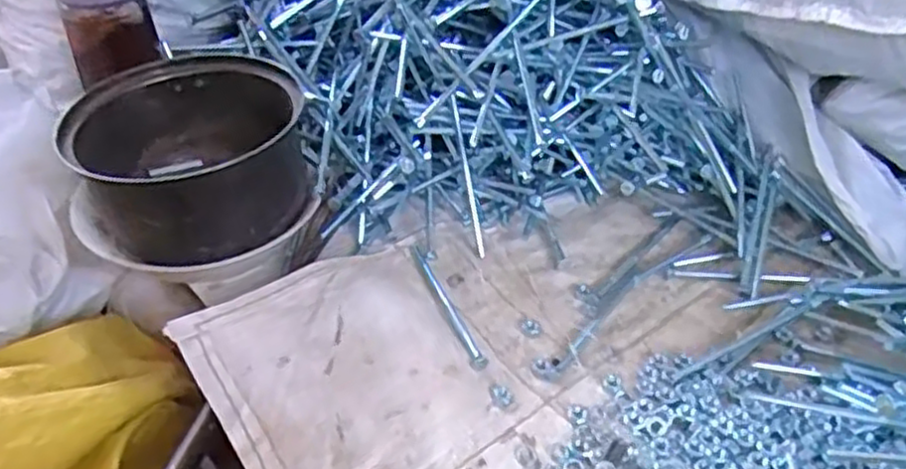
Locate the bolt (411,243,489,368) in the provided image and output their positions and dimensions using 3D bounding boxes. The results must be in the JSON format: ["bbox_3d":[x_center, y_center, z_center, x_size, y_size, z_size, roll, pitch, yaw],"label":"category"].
[{"bbox_3d":[-0.004,0.052,0.562,0.014,0.017,0.141,-14,44,-14],"label":"bolt"}]

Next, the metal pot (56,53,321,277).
[{"bbox_3d":[-0.198,-0.054,0.554,0.172,0.086,0.158,0,42,0],"label":"metal pot"}]

